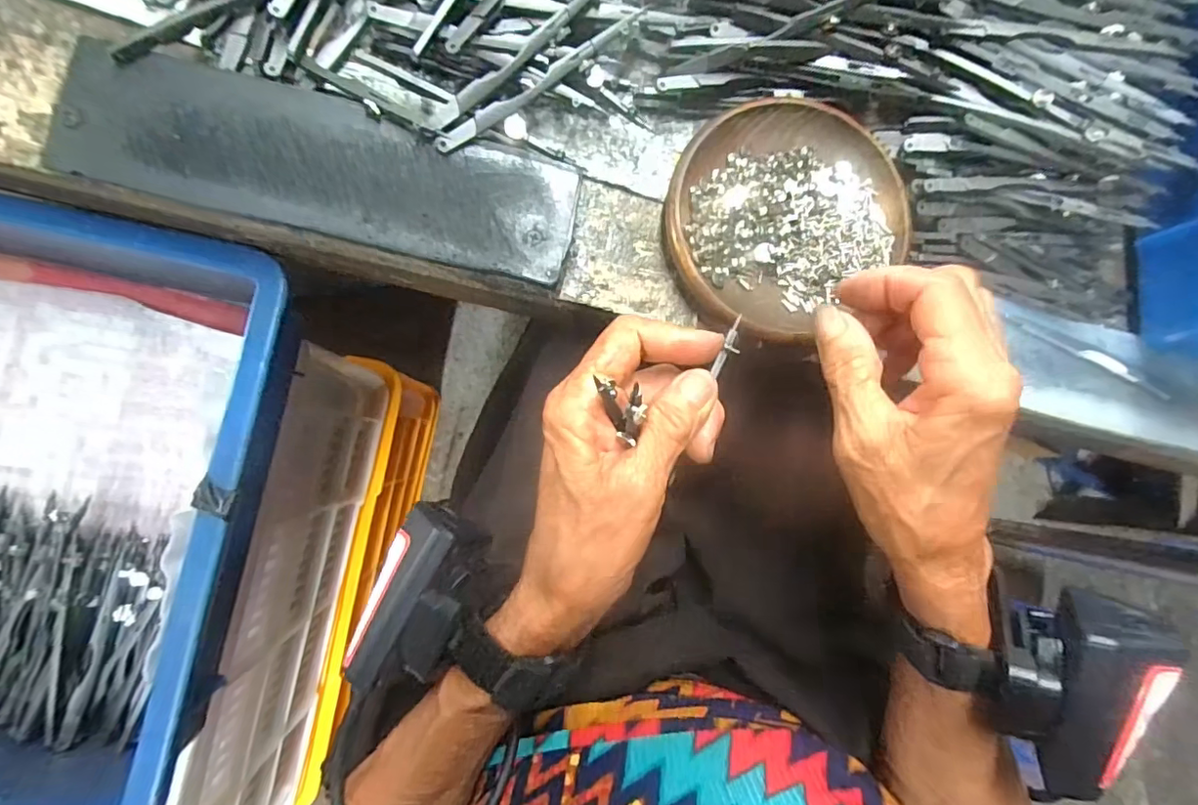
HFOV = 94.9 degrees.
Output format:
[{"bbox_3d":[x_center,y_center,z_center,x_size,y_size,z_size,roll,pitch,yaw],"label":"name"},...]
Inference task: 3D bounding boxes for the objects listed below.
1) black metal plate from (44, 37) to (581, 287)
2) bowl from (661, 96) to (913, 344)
[{"bbox_3d":[-0.115,-0.102,0.240,0.207,0.011,0.060,13,83,-6],"label":"black metal plate"},{"bbox_3d":[0.084,-0.089,0.264,0.115,0.021,0.100,-42,91,-9],"label":"bowl"}]

